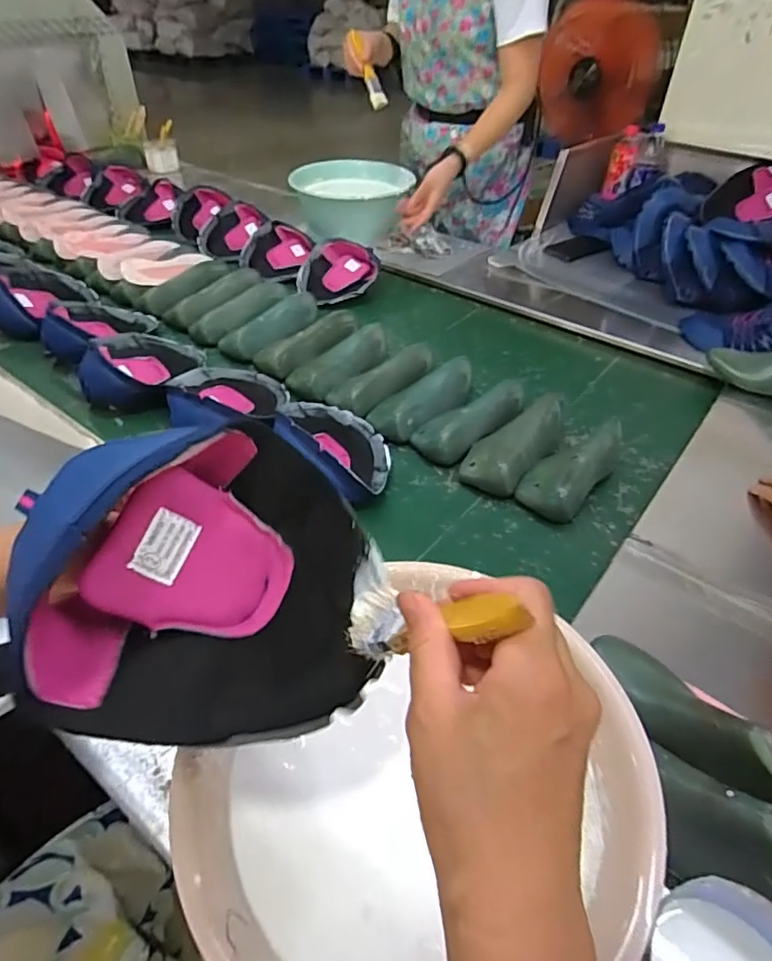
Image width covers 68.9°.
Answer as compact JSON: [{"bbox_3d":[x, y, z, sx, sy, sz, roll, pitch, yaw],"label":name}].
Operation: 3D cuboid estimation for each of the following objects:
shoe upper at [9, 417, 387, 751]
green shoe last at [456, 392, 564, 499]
[{"bbox_3d":[-0.096,0.052,0.318,0.190,0.161,0.085,1,-4,-37],"label":"shoe upper"},{"bbox_3d":[0.187,-0.057,0.813,0.089,0.051,0.197,30,50,27],"label":"green shoe last"}]

